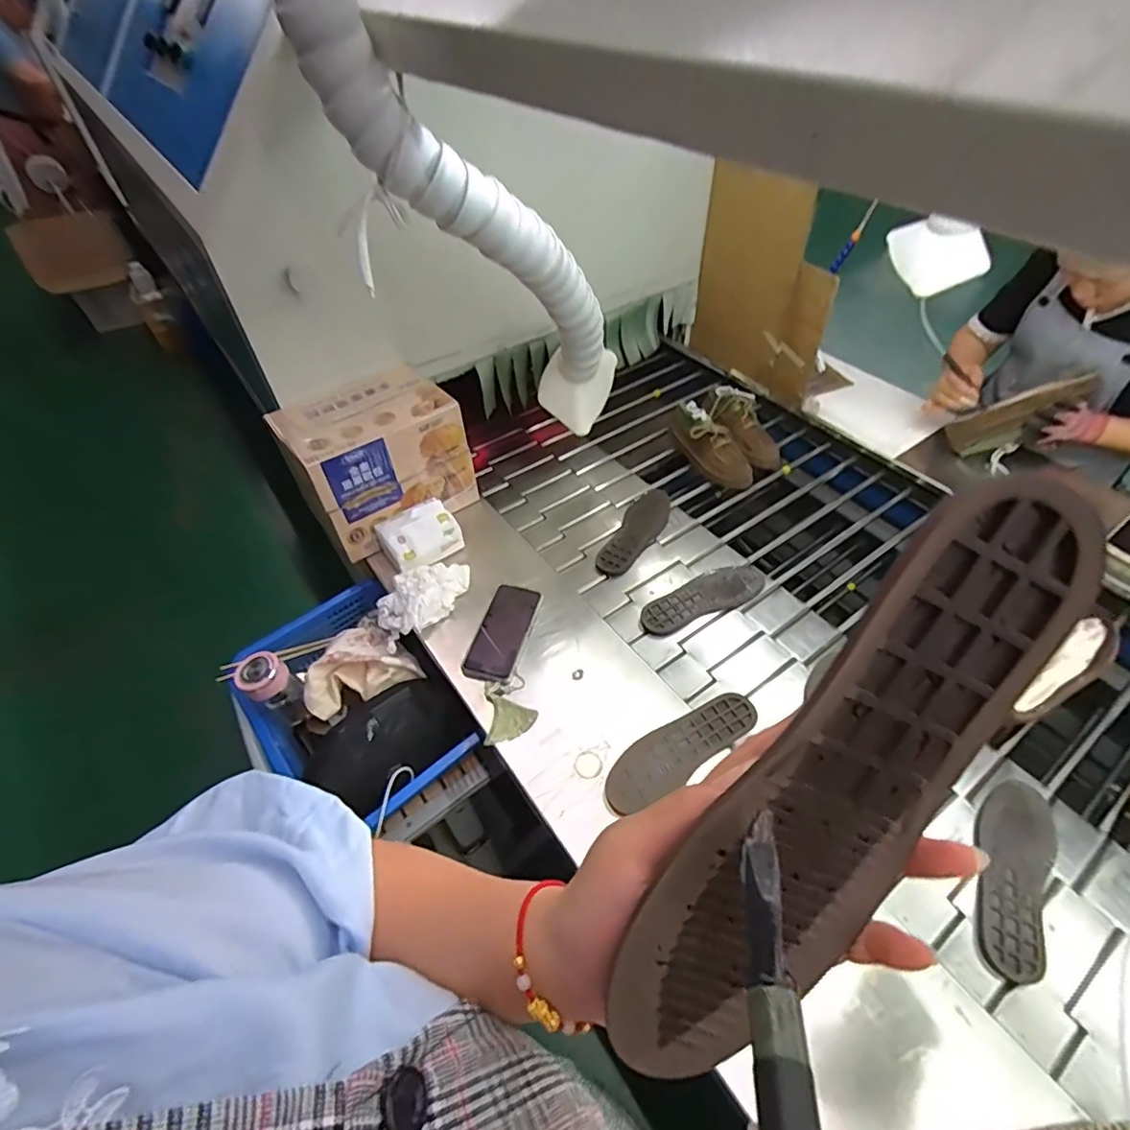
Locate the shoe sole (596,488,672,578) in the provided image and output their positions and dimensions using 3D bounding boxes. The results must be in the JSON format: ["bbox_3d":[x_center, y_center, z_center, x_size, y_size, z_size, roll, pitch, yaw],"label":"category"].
[{"bbox_3d":[0.143,-0.066,1.086,0.078,0.015,0.249,20,51,21],"label":"shoe sole"}]

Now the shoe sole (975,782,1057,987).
[{"bbox_3d":[0.536,0.365,0.665,0.072,0.026,0.225,21,52,22],"label":"shoe sole"}]

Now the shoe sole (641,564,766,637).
[{"bbox_3d":[0.236,0.060,0.966,0.231,0.017,0.085,-24,50,-17],"label":"shoe sole"}]

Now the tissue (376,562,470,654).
[{"bbox_3d":[-0.234,0.043,0.907,0.172,0.049,0.105,-36,54,-26],"label":"tissue"}]

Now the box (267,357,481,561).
[{"bbox_3d":[-0.329,-0.183,0.994,0.261,0.204,0.189,-35,54,-26],"label":"box"}]

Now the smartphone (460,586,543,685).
[{"bbox_3d":[-0.096,0.103,0.872,0.081,0.010,0.166,8,51,15],"label":"smartphone"}]

